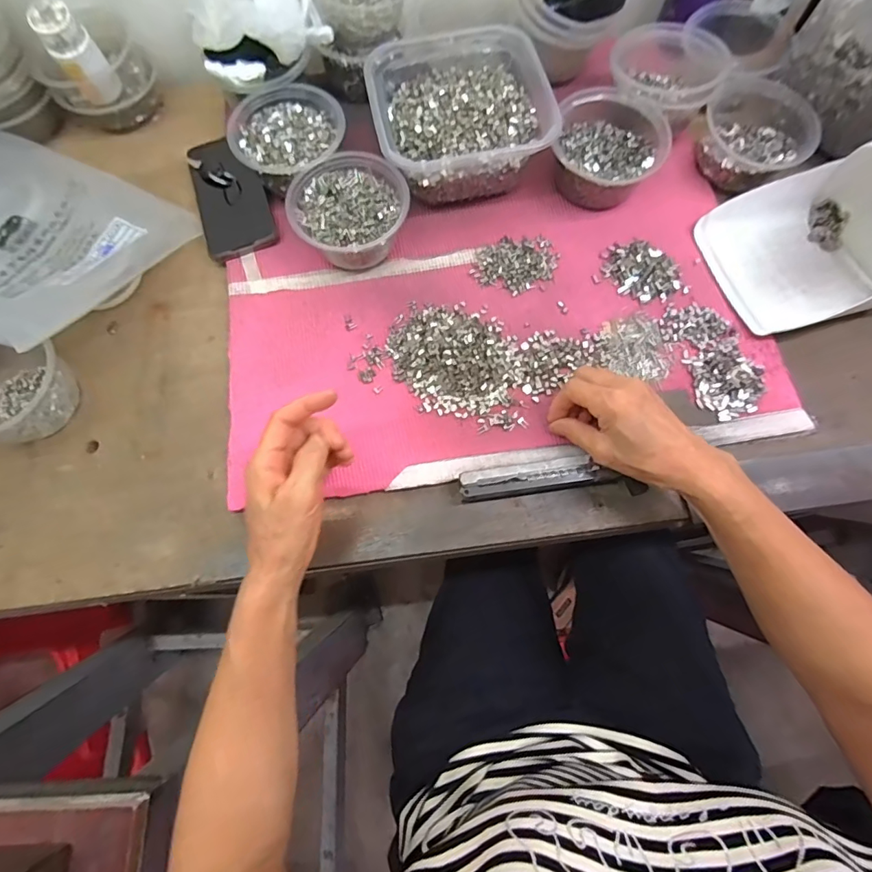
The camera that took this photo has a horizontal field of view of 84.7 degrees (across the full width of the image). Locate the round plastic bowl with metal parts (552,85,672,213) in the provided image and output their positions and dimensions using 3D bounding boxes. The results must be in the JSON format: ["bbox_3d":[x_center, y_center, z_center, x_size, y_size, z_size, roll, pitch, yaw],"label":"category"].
[{"bbox_3d":[0.178,-0.301,0.494,0.110,0.054,0.120,10,73,5],"label":"round plastic bowl with metal parts"}]

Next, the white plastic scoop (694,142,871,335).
[{"bbox_3d":[0.368,-0.190,0.450,0.175,0.078,0.159,-18,73,-4],"label":"white plastic scoop"}]

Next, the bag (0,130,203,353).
[{"bbox_3d":[-0.422,-0.200,0.465,0.272,0.068,0.226,24,73,9],"label":"bag"}]

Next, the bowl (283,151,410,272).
[{"bbox_3d":[-0.085,-0.224,0.481,0.112,0.049,0.112,0,71,1],"label":"bowl"}]

